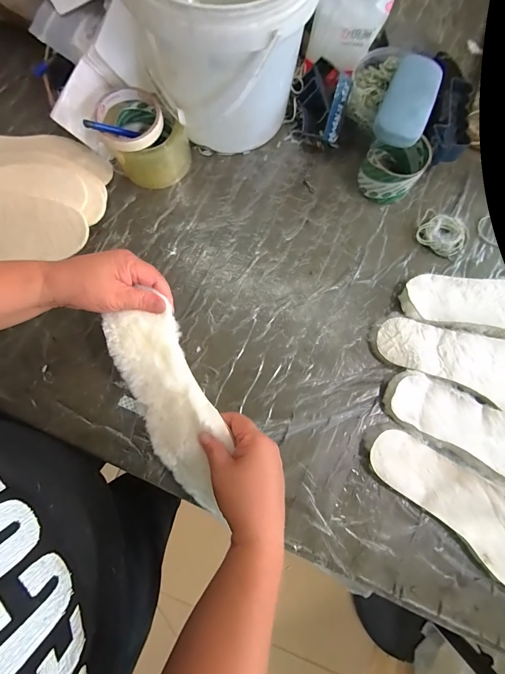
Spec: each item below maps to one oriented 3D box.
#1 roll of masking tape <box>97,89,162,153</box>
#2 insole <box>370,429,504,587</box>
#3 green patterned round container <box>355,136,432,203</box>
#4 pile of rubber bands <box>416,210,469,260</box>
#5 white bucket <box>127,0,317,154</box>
[{"bbox_3d":[-0.160,-0.285,0.423,0.082,0.018,0.088,0,79,-1],"label":"roll of masking tape"},{"bbox_3d":[0.263,0.207,0.378,0.267,0.015,0.088,35,79,6],"label":"insole"},{"bbox_3d":[0.203,-0.247,0.468,0.081,0.060,0.087,31,79,5],"label":"green patterned round container"},{"bbox_3d":[0.278,-0.150,0.471,0.070,0.016,0.060,25,78,4],"label":"pile of rubber bands"},{"bbox_3d":[-0.035,-0.376,0.418,0.211,0.198,0.223,-9,78,-4],"label":"white bucket"}]

